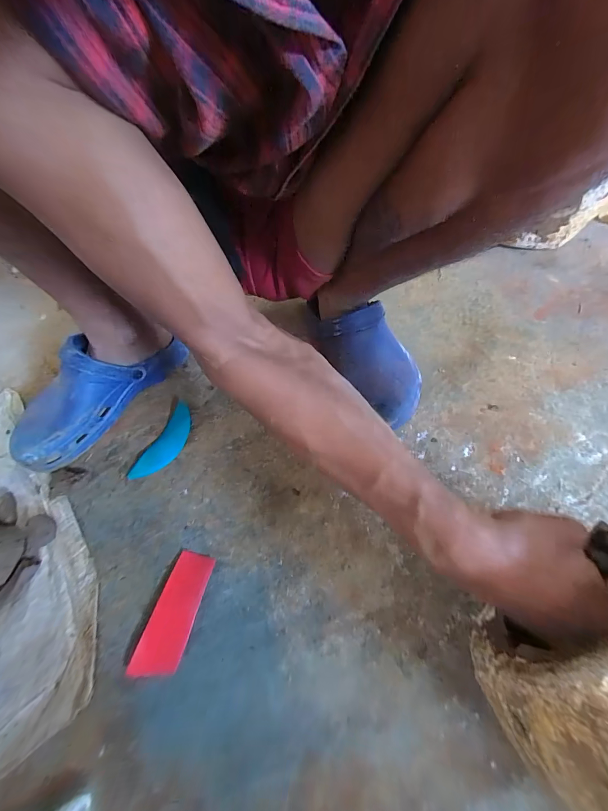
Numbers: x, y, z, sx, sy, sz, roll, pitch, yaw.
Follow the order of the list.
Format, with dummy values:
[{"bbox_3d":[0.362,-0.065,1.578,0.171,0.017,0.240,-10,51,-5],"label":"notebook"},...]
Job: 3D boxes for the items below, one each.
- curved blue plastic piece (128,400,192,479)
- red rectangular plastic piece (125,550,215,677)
[{"bbox_3d":[-0.189,0.048,0.451,0.047,0.008,0.121,15,58,15],"label":"curved blue plastic piece"},{"bbox_3d":[-0.133,0.212,0.336,0.044,0.009,0.110,10,57,12],"label":"red rectangular plastic piece"}]

